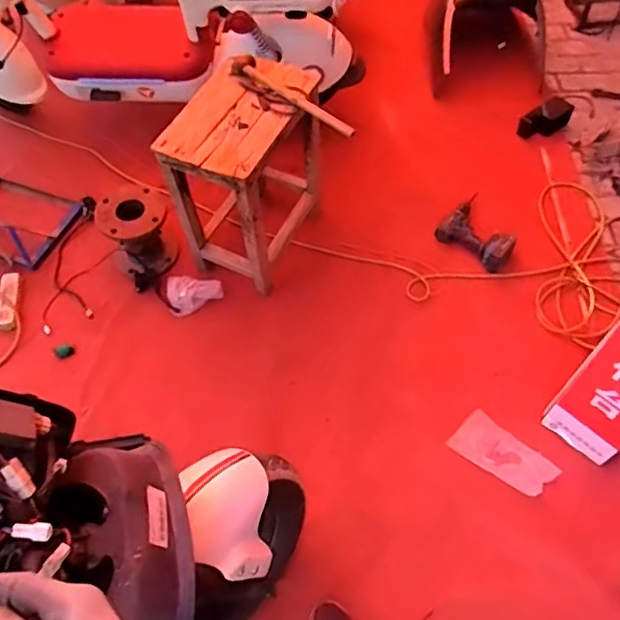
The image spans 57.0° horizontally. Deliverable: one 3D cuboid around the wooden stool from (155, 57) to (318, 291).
[{"bbox_3d":[-0.144,-0.358,1.522,0.277,0.446,0.408,24,61,14],"label":"wooden stool"}]

